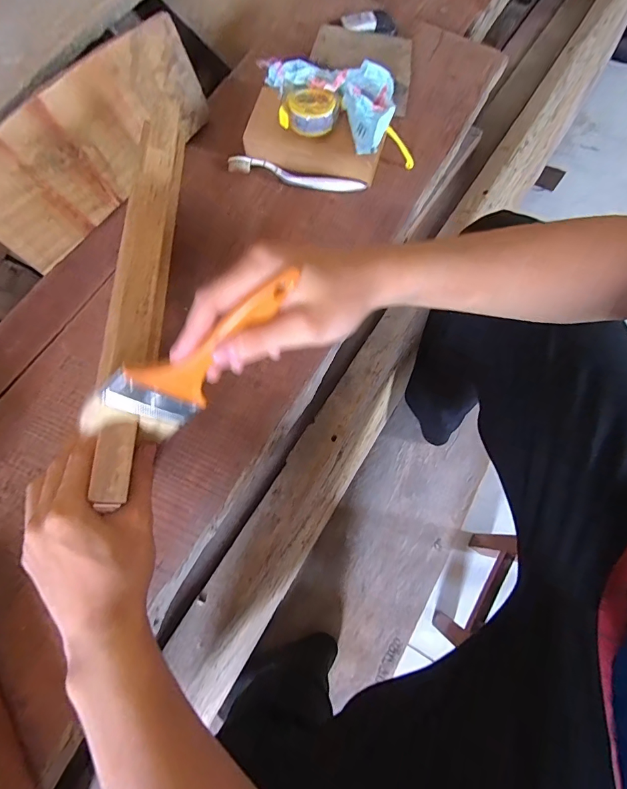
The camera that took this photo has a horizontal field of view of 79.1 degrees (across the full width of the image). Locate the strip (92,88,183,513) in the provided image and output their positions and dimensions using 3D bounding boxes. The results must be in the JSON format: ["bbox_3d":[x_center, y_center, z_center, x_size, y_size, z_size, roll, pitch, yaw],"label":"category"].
[{"bbox_3d":[-0.146,-0.104,0.323,0.039,0.015,0.372,0,74,1],"label":"strip"}]

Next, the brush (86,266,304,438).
[{"bbox_3d":[-0.086,-0.017,0.266,0.174,0.062,0.027,-37,71,21],"label":"brush"}]

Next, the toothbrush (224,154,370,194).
[{"bbox_3d":[-0.022,-0.289,0.498,0.182,0.017,0.022,14,72,6],"label":"toothbrush"}]

